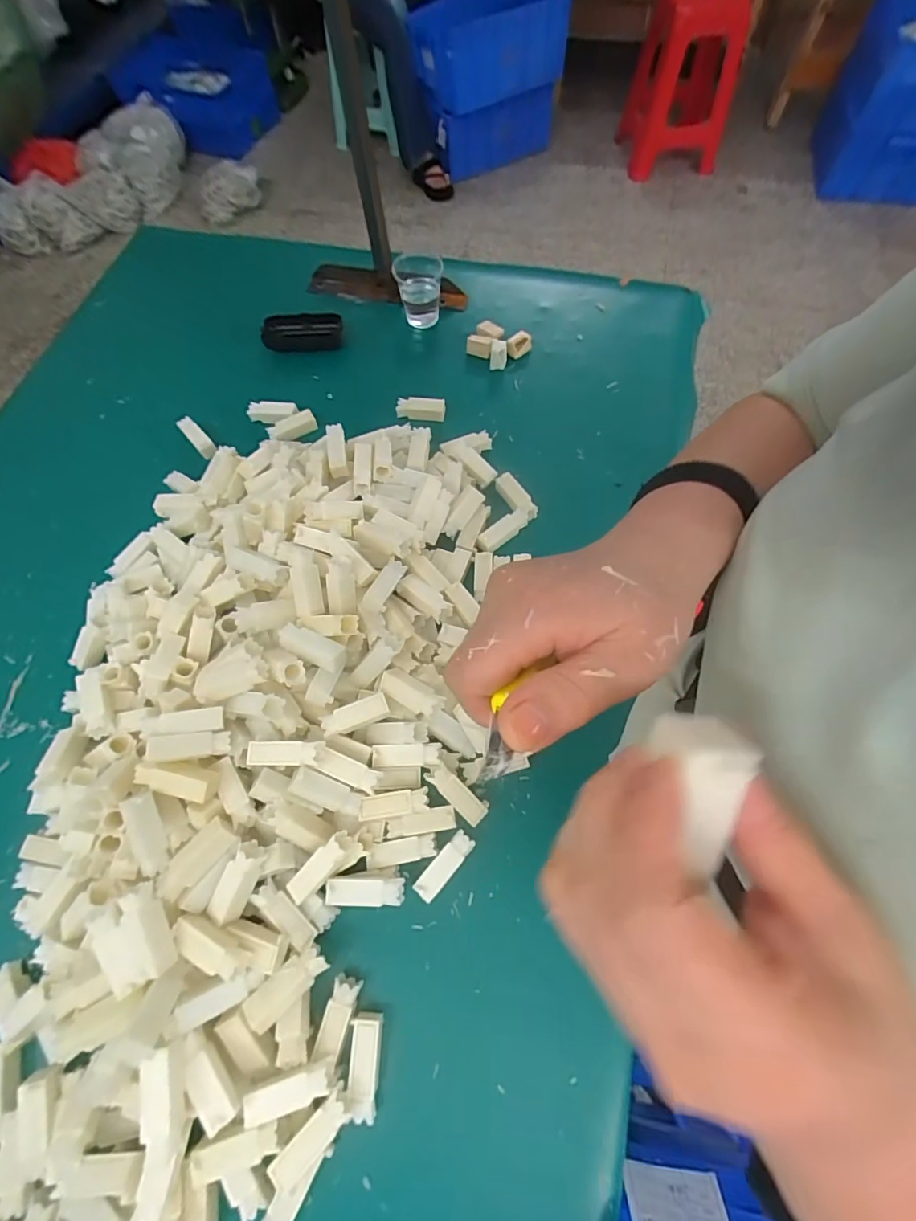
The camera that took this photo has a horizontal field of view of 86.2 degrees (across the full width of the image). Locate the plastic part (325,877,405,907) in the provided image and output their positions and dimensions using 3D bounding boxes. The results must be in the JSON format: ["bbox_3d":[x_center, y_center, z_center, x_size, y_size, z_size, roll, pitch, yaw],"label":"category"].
[{"bbox_3d":[-0.077,0.234,0.409,0.063,0.021,0.020,0,67,2],"label":"plastic part"}]

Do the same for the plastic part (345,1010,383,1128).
[{"bbox_3d":[-0.073,0.354,0.381,0.023,0.021,0.063,2,67,3],"label":"plastic part"}]

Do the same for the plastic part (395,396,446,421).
[{"bbox_3d":[-0.049,-0.265,0.642,0.063,0.022,0.020,1,67,2],"label":"plastic part"}]

